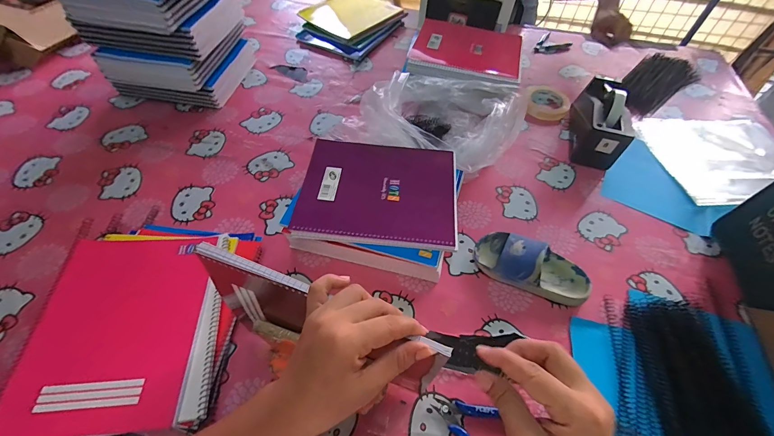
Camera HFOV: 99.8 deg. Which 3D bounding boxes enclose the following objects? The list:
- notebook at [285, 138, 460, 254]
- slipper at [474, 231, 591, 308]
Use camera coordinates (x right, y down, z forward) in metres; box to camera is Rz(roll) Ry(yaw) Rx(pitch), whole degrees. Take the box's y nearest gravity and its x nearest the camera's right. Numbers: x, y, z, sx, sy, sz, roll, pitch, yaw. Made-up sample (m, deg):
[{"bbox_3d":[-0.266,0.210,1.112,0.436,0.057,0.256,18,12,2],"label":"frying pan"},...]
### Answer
[{"bbox_3d":[-0.012,-0.049,0.534,0.248,0.013,0.197,6,55,2],"label":"notebook"},{"bbox_3d":[0.228,0.072,0.508,0.172,0.058,0.086,20,56,12],"label":"slipper"}]

